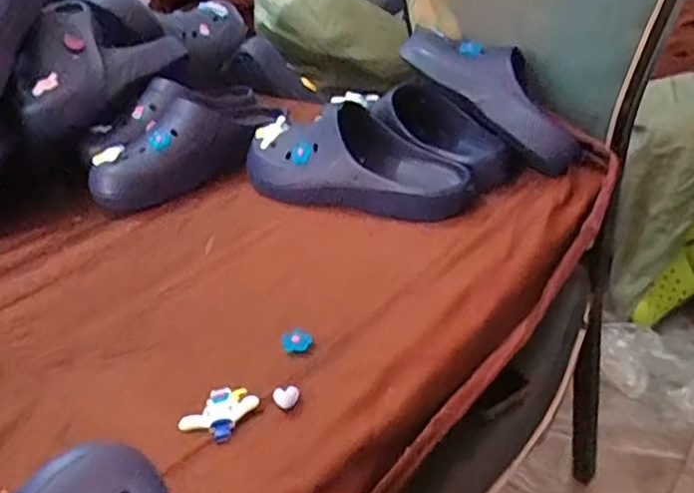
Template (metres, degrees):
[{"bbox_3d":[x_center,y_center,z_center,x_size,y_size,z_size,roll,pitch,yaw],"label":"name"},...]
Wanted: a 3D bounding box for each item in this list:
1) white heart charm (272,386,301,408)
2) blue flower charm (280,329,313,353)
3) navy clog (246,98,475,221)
[{"bbox_3d":[-0.045,0.112,0.491,0.019,0.007,0.016,-9,33,-4],"label":"white heart charm"},{"bbox_3d":[-0.042,0.077,0.548,0.025,0.006,0.025,-6,33,1],"label":"blue flower charm"},{"bbox_3d":[0.007,-0.100,0.754,0.285,0.087,0.104,17,39,32],"label":"navy clog"}]

